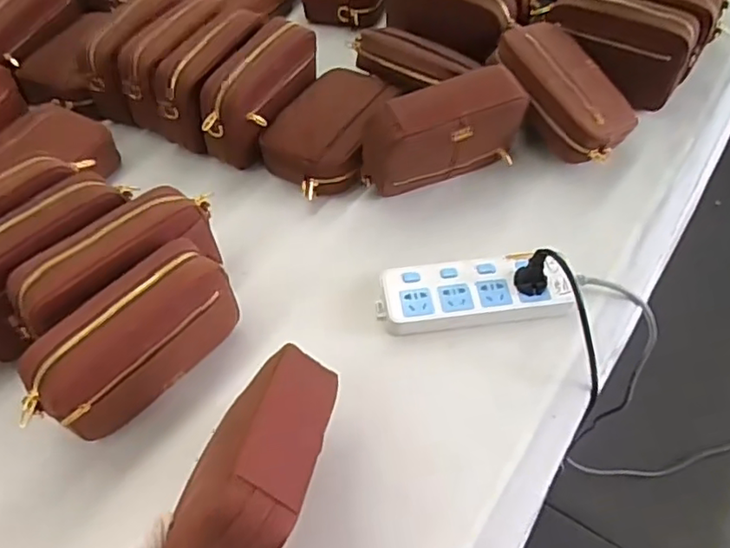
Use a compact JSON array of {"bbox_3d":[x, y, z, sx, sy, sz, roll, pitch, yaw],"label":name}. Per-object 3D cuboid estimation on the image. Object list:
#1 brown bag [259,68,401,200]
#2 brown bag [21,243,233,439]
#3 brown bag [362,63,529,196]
[{"bbox_3d":[-0.041,-0.187,0.792,0.125,0.064,0.198,24,57,17],"label":"brown bag"},{"bbox_3d":[-0.214,0.064,0.566,0.073,0.111,0.200,31,59,21],"label":"brown bag"},{"bbox_3d":[0.093,-0.168,0.721,0.188,0.117,0.066,-16,55,-11],"label":"brown bag"}]

